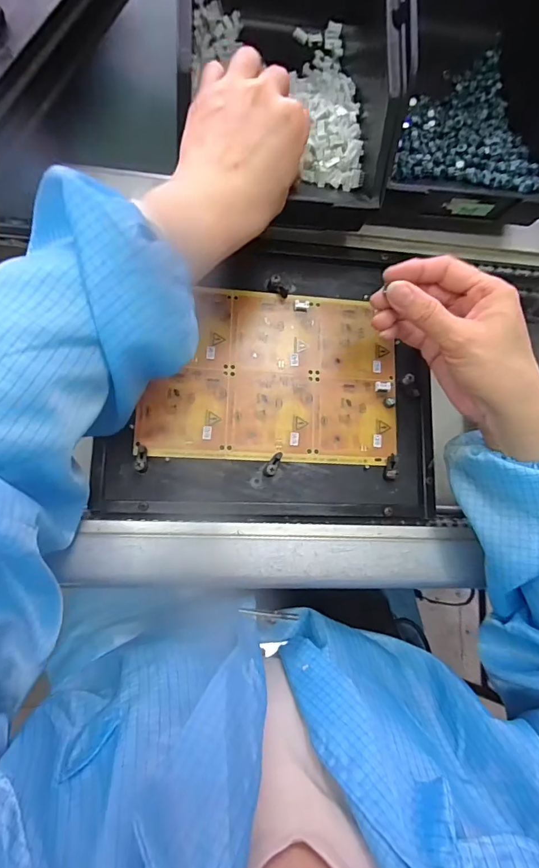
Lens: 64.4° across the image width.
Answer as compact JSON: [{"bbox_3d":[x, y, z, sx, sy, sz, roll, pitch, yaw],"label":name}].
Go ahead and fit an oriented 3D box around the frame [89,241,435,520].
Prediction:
[{"bbox_3d":[0.002,-0.050,0.349,0.265,0.011,0.234,2,84,-6],"label":"frame"}]

